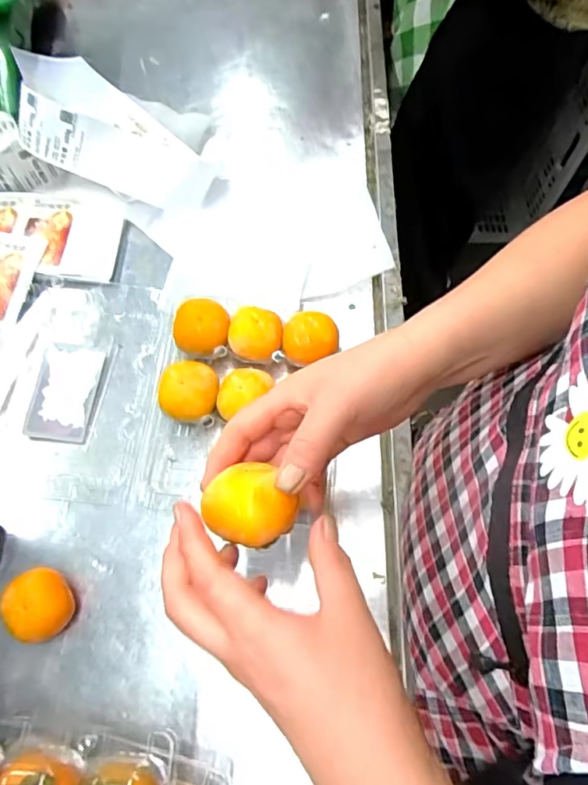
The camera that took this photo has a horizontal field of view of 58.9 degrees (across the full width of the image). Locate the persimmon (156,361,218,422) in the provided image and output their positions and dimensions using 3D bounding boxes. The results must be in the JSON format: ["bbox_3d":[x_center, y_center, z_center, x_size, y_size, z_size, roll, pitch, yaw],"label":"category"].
[{"bbox_3d":[-0.097,0.001,0.493,0.055,0.044,0.057,2,68,-1],"label":"persimmon"}]

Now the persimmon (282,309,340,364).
[{"bbox_3d":[0.014,-0.052,0.515,0.056,0.047,0.047,-18,71,-10],"label":"persimmon"}]

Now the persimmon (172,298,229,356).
[{"bbox_3d":[-0.091,-0.063,0.519,0.052,0.037,0.051,2,69,-3],"label":"persimmon"}]

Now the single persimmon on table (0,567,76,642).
[{"bbox_3d":[-0.205,0.174,0.426,0.048,0.043,0.051,1,69,-3],"label":"single persimmon on table"}]

